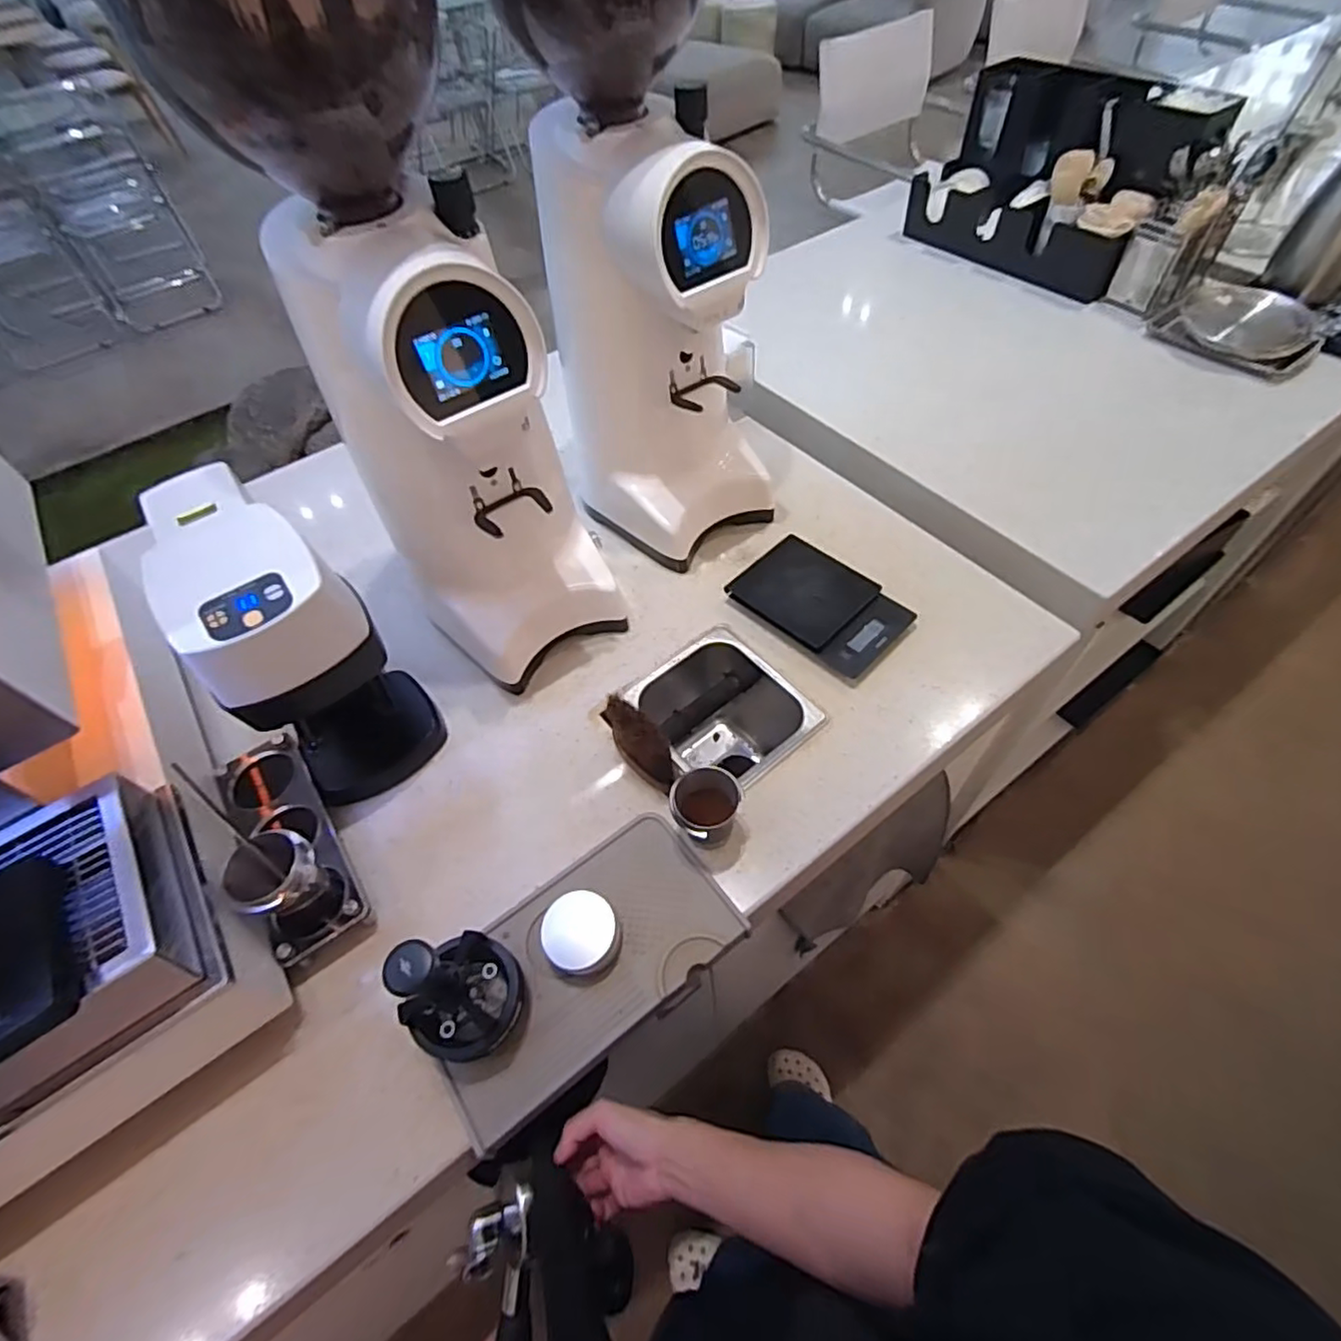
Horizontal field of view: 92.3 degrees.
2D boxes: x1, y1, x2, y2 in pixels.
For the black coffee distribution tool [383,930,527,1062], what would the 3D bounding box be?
[{"bbox_3d":[-0.157,0.246,0.485,0.072,0.162,0.083,24,60,20],"label":"black coffee distribution tool"}]

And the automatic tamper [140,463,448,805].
[{"bbox_3d":[-0.346,-0.025,0.613,0.134,0.267,0.196,-30,58,-16],"label":"automatic tamper"}]

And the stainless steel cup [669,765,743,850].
[{"bbox_3d":[0.033,0.127,0.596,0.061,0.065,0.056,-2,55,3],"label":"stainless steel cup"}]

